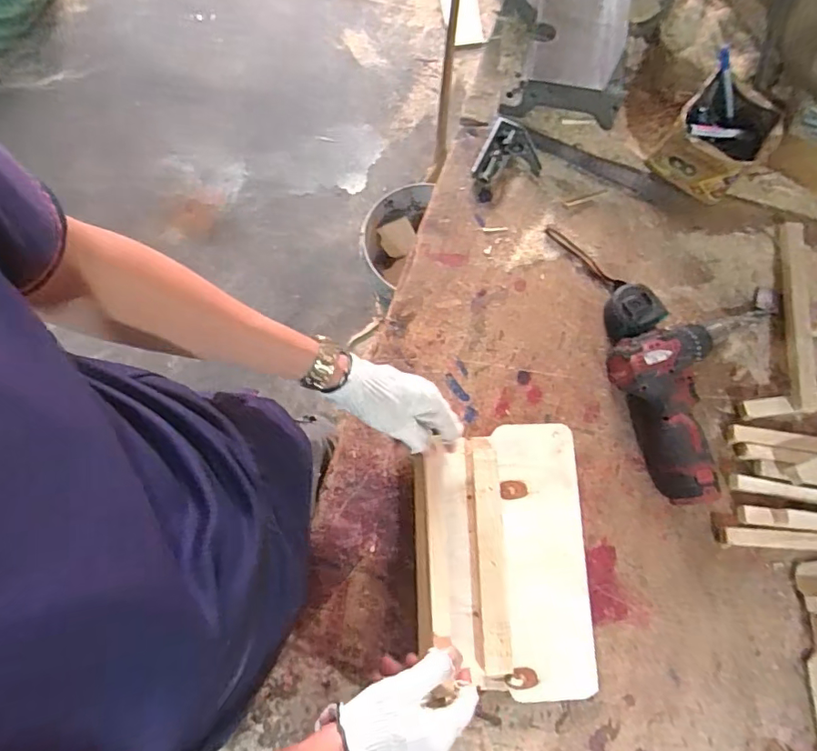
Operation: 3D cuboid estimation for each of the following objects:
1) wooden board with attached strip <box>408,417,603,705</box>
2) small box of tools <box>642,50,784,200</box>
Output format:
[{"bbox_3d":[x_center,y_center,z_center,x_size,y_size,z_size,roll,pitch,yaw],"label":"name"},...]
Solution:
[{"bbox_3d":[0.100,0.195,0.563,0.180,0.030,0.276,-1,75,0],"label":"wooden board with attached strip"},{"bbox_3d":[0.394,-0.306,0.665,0.105,0.101,0.109,38,79,10],"label":"small box of tools"}]

